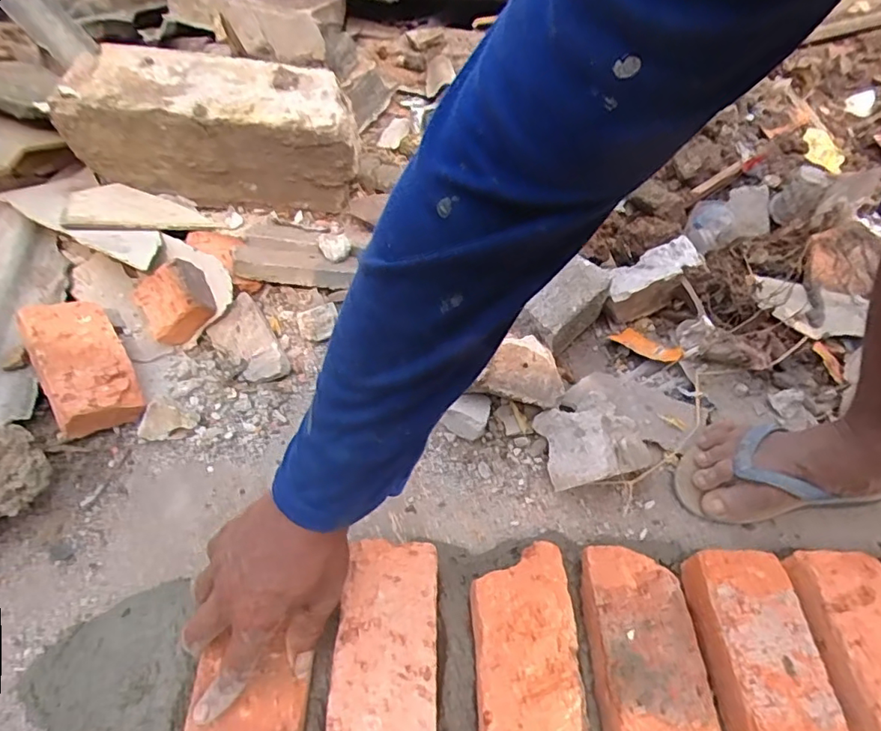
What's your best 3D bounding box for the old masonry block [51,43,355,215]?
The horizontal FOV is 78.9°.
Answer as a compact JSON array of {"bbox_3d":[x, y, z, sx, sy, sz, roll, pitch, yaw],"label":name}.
[{"bbox_3d":[-0.333,-0.354,0.817,0.421,0.174,0.136,4,63,-2],"label":"old masonry block"}]

